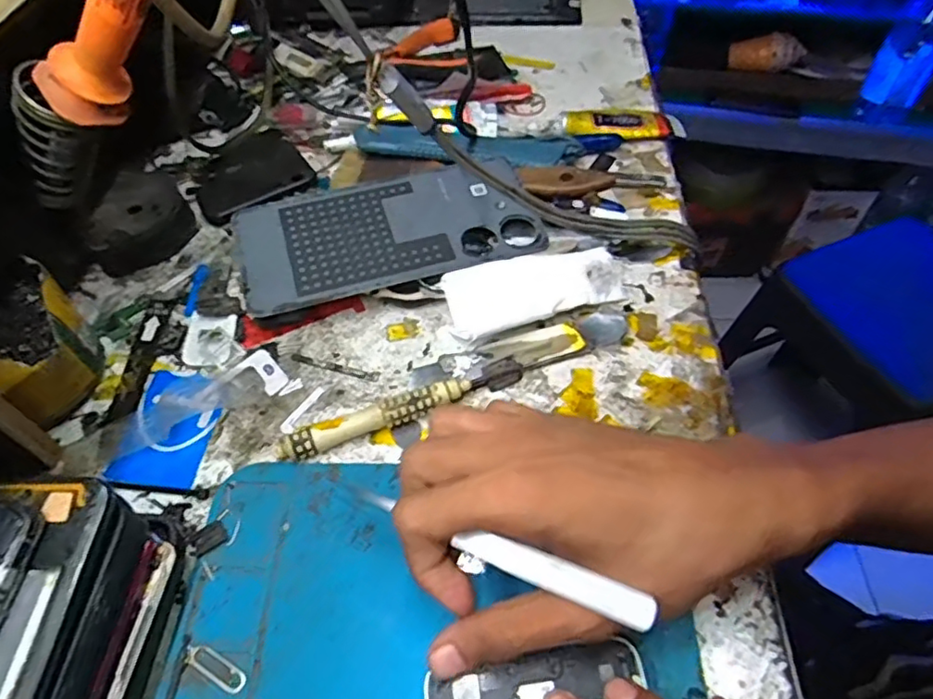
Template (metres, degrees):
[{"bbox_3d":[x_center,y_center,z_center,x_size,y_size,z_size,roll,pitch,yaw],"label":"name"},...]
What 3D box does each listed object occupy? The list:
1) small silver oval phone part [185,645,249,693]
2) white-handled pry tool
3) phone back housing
[{"bbox_3d":[-0.095,0.120,0.231,0.027,0.004,0.008,26,57,14],"label":"small silver oval phone part"},{"bbox_3d":[0.006,0.073,0.231,0.133,0.011,0.009,11,50,39],"label":"white-handled pry tool"},{"bbox_3d":[-0.044,-0.071,0.345,0.163,0.009,0.088,-13,61,-8],"label":"phone back housing"}]

